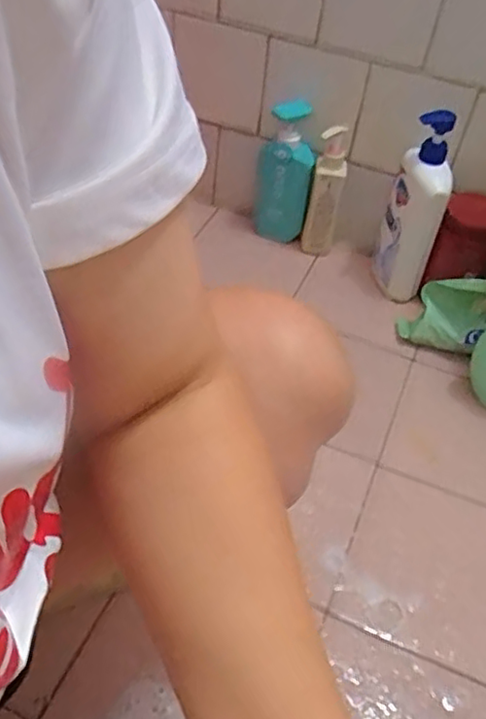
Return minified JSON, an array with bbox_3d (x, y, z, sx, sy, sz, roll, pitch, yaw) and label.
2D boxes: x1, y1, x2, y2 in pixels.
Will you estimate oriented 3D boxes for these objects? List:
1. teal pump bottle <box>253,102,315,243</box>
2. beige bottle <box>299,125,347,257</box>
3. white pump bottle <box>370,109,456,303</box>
[{"bbox_3d":[0.061,-0.272,0.936,0.083,0.204,0.049,6,48,0],"label":"teal pump bottle"},{"bbox_3d":[0.120,-0.240,0.904,0.048,0.193,0.032,3,46,-2],"label":"beige bottle"},{"bbox_3d":[0.235,-0.198,0.852,0.075,0.254,0.061,14,47,8],"label":"white pump bottle"}]

